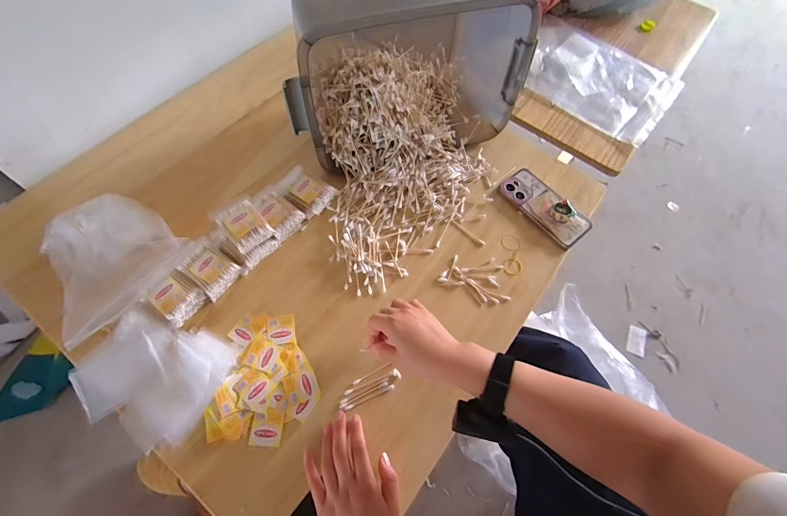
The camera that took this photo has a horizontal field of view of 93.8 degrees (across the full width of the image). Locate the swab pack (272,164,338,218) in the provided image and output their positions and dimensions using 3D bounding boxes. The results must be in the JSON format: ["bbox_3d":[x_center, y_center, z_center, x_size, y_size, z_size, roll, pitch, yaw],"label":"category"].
[{"bbox_3d":[-0.149,-0.112,0.623,0.092,0.027,0.064,29,66,11],"label":"swab pack"}]

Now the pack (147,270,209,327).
[{"bbox_3d":[-0.309,0.058,0.534,0.060,0.032,0.057,39,68,16],"label":"pack"}]

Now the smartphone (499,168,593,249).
[{"bbox_3d":[0.272,-0.097,0.656,0.089,0.019,0.162,-35,70,-18],"label":"smartphone"}]

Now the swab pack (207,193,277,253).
[{"bbox_3d":[-0.233,-0.054,0.568,0.062,0.017,0.090,-35,69,-20],"label":"swab pack"}]

